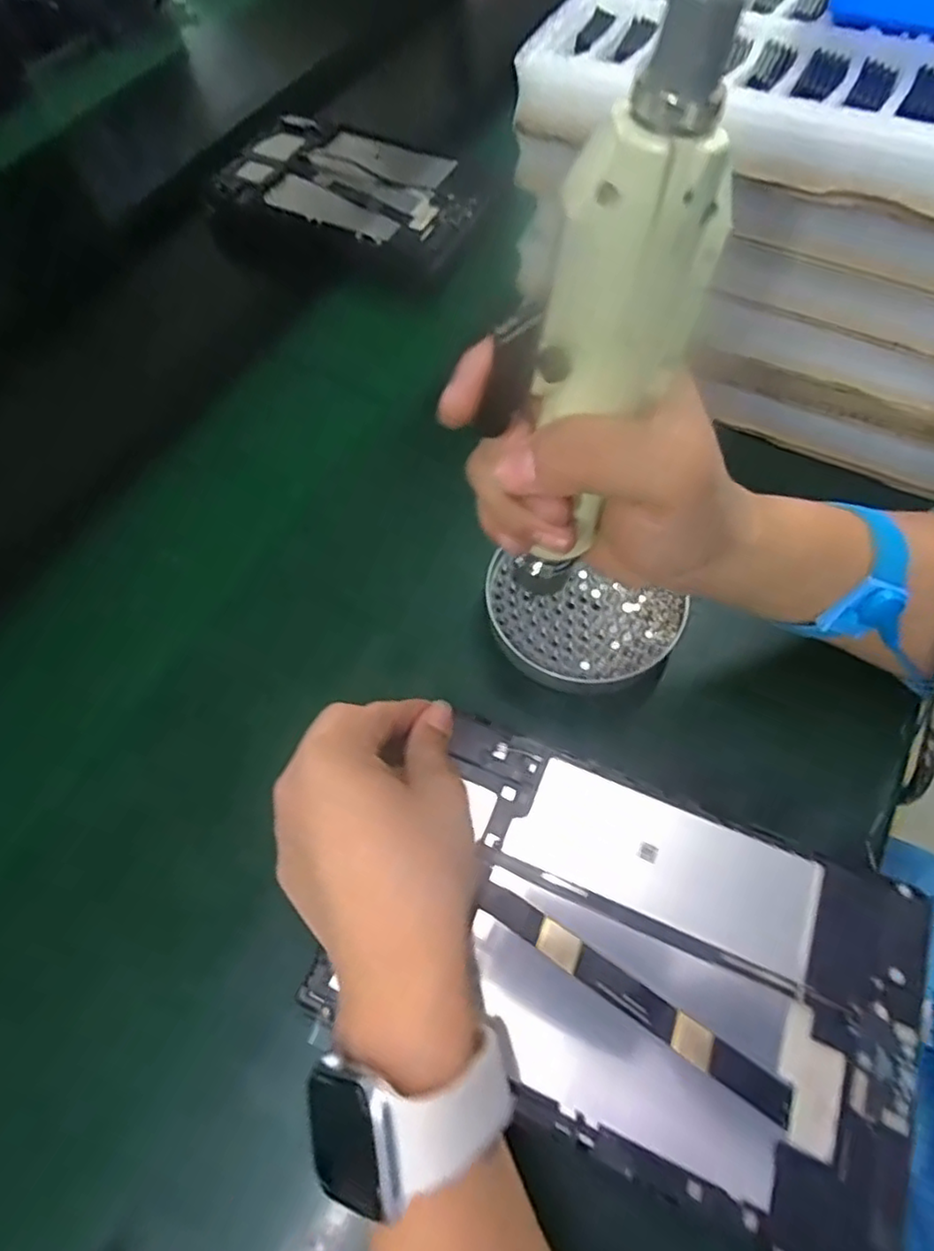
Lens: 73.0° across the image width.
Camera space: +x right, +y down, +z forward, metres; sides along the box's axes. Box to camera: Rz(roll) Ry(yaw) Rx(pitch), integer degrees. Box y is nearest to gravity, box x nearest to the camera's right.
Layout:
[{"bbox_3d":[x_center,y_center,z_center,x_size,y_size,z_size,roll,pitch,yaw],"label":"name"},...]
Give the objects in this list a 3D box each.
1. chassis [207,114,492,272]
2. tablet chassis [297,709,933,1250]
[{"bbox_3d":[-0.101,-0.396,0.566,0.247,0.012,0.149,23,69,13],"label":"chassis"},{"bbox_3d":[0.073,0.143,0.277,0.227,0.007,0.148,20,65,13],"label":"tablet chassis"}]

